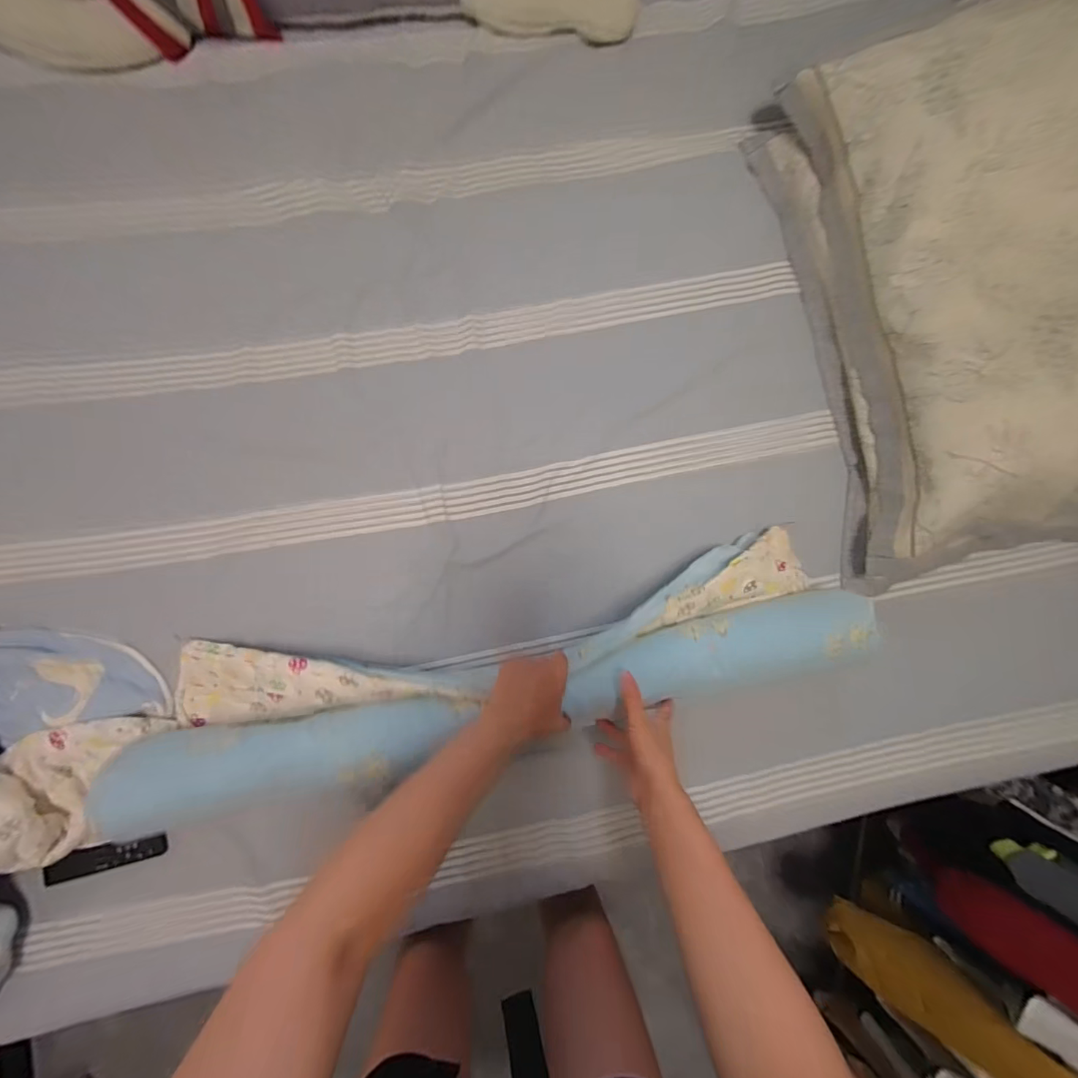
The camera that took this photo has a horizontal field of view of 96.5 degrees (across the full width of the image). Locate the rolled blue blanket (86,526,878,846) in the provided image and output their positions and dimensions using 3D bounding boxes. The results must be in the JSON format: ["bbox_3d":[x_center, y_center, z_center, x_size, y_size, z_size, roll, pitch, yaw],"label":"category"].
[{"bbox_3d":[-0.042,0.156,0.578,0.836,0.135,0.169,-12,89,-5],"label":"rolled blue blanket"}]

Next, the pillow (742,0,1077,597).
[{"bbox_3d":[0.584,-0.312,0.623,0.375,0.236,0.715,-11,87,-4],"label":"pillow"}]

